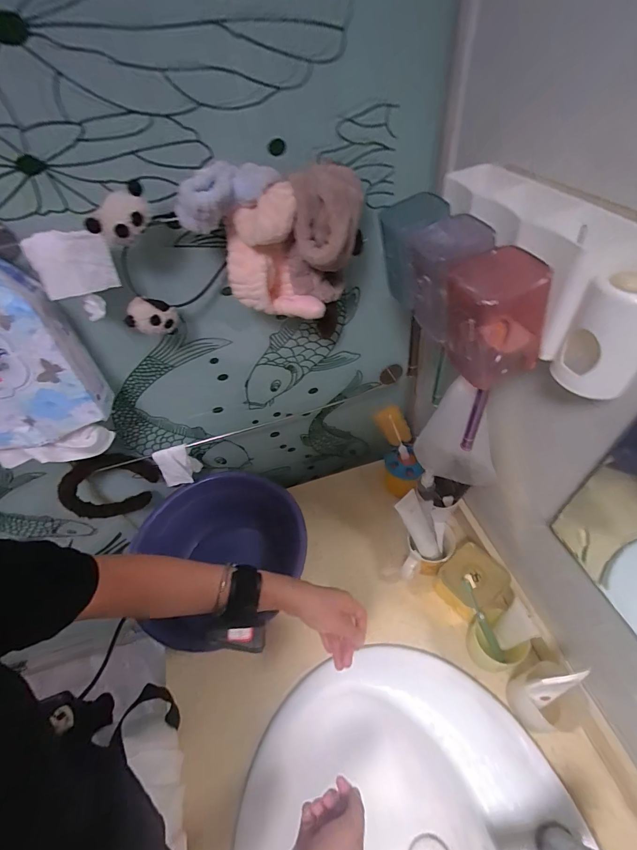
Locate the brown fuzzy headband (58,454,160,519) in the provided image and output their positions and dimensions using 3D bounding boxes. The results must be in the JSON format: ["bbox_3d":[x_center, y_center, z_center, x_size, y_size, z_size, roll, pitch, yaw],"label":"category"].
[{"bbox_3d":[-0.413,0.118,0.745,0.173,0.162,0.037,-29,51,-17],"label":"brown fuzzy headband"}]

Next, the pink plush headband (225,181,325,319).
[{"bbox_3d":[-0.062,-0.209,0.475,0.104,0.145,0.073,-25,50,-14],"label":"pink plush headband"}]

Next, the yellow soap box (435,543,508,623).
[{"bbox_3d":[0.272,0.277,0.658,0.098,0.080,0.099,-34,55,-22],"label":"yellow soap box"}]

